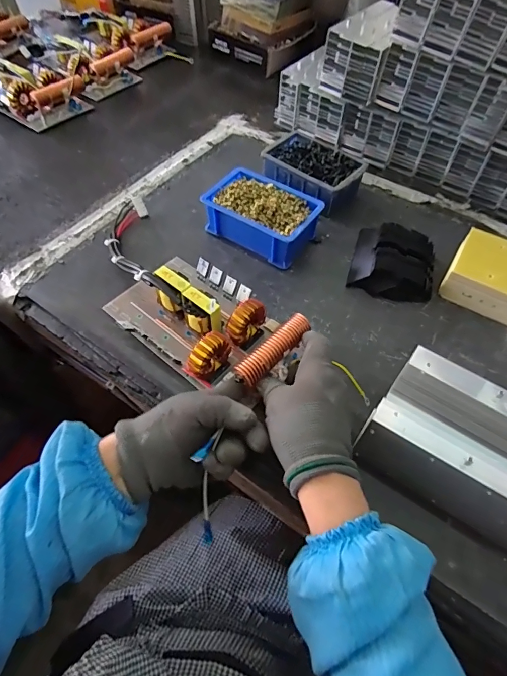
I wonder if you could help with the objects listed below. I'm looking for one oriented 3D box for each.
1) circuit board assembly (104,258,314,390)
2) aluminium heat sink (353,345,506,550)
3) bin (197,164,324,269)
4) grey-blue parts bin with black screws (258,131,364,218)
[{"bbox_3d":[-0.061,-0.025,0.463,0.134,0.059,0.219,-37,64,-23],"label":"circuit board assembly"},{"bbox_3d":[0.198,0.105,0.371,0.170,0.089,0.097,31,61,18],"label":"aluminium heat sink"},{"bbox_3d":[0.014,-0.176,0.573,0.151,0.051,0.107,31,61,18],"label":"bin"},{"bbox_3d":[0.092,-0.263,0.640,0.152,0.049,0.110,38,63,22],"label":"grey-blue parts bin with black screws"}]

